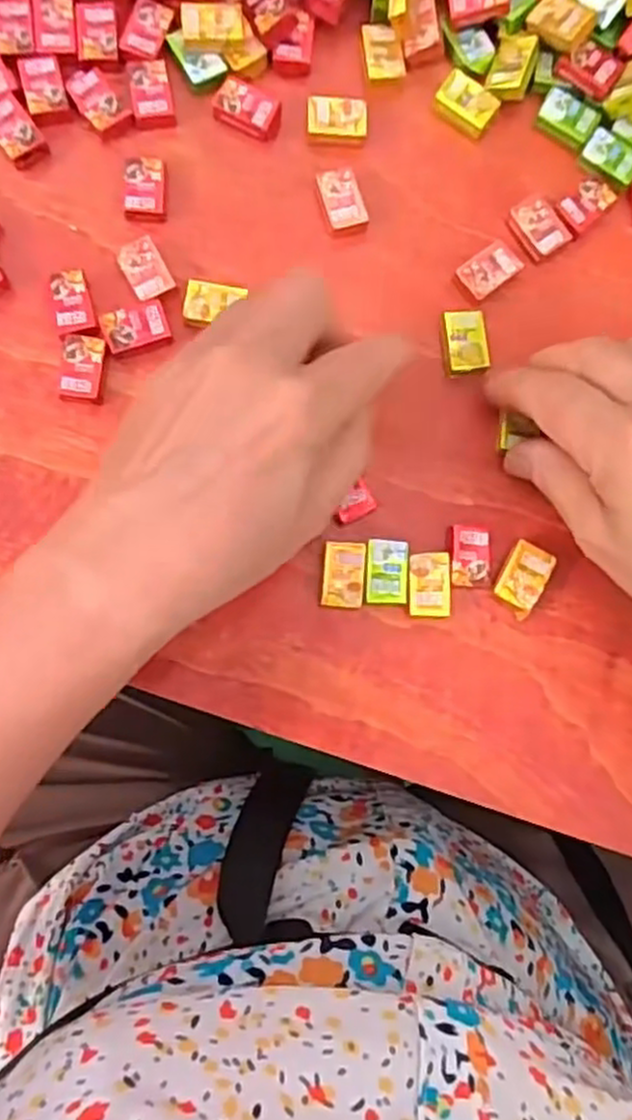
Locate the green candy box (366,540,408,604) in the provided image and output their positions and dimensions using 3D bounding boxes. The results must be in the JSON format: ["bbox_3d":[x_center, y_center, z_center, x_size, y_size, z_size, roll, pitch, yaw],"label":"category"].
[{"bbox_3d":[0.029,0.005,0.297,0.016,0.008,0.025,3,84,-4],"label":"green candy box"}]

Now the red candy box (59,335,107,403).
[{"bbox_3d":[-0.093,-0.076,0.295,0.017,0.006,0.026,5,84,-4],"label":"red candy box"}]

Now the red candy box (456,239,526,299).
[{"bbox_3d":[0.075,-0.124,0.312,0.029,0.007,0.016,-39,88,-7],"label":"red candy box"}]

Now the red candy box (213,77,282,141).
[{"bbox_3d":[-0.029,-0.191,0.312,0.027,0.008,0.019,22,83,-2],"label":"red candy box"}]

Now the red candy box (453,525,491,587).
[{"bbox_3d":[0.063,-0.001,0.301,0.016,0.008,0.025,-2,84,-5],"label":"red candy box"}]

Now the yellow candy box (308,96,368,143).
[{"bbox_3d":[0.009,-0.189,0.315,0.025,0.009,0.016,-1,84,-5],"label":"yellow candy box"}]

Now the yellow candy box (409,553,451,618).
[{"bbox_3d":[0.046,0.010,0.298,0.016,0.008,0.025,1,84,-4],"label":"yellow candy box"}]

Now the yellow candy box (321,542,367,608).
[{"bbox_3d":[0.011,0.006,0.297,0.016,0.009,0.026,5,84,-4],"label":"yellow candy box"}]

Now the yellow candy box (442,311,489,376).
[{"bbox_3d":[0.063,-0.091,0.310,0.018,0.009,0.026,-4,84,-5],"label":"yellow candy box"}]

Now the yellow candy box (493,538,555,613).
[{"bbox_3d":[0.085,0.006,0.301,0.017,0.009,0.026,28,83,-1],"label":"yellow candy box"}]

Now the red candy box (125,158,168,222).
[{"bbox_3d":[-0.070,-0.153,0.305,0.017,0.009,0.024,1,84,-4],"label":"red candy box"}]

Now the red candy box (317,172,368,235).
[{"bbox_3d":[0.011,-0.152,0.312,0.016,0.009,0.024,-21,86,-6],"label":"red candy box"}]

